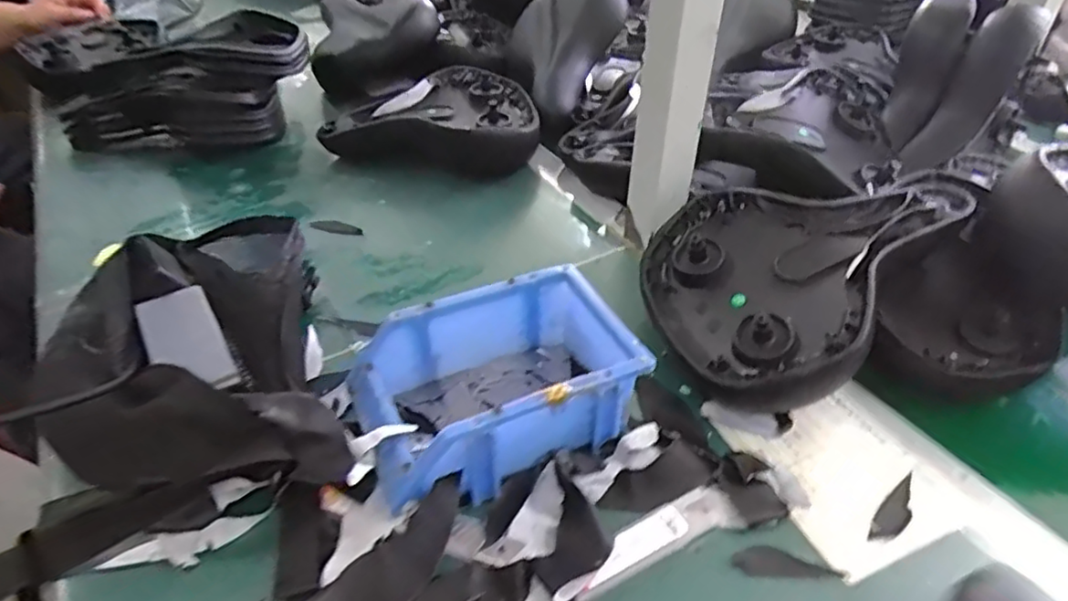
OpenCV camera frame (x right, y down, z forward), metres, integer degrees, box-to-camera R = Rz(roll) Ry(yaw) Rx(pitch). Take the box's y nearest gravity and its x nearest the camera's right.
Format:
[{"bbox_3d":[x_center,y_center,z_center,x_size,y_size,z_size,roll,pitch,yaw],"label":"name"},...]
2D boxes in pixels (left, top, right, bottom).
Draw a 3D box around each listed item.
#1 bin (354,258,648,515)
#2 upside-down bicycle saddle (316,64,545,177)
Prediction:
[{"bbox_3d":[-0.025,0.057,0.445,0.173,0.073,0.115,-16,42,-19],"label":"bin"},{"bbox_3d":[-0.120,-0.213,0.788,0.251,0.064,0.193,4,39,5],"label":"upside-down bicycle saddle"}]

